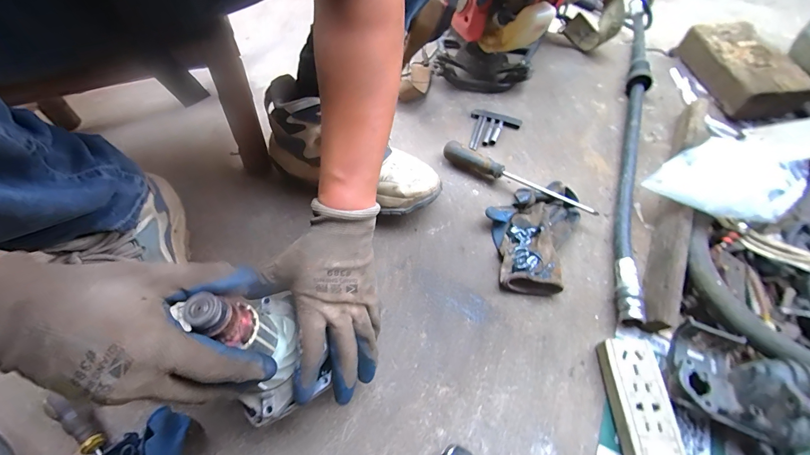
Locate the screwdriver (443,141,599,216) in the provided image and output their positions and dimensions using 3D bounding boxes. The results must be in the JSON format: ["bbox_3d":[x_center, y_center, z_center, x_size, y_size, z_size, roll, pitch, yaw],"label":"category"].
[{"bbox_3d":[0.171,-0.074,0.541,0.246,0.031,0.024,29,64,17],"label":"screwdriver"}]

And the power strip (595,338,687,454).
[{"bbox_3d":[0.256,0.192,0.379,0.053,0.034,0.129,0,59,1],"label":"power strip"}]

